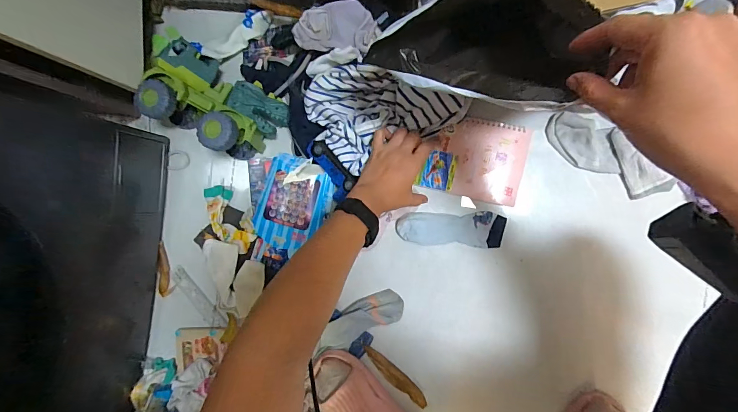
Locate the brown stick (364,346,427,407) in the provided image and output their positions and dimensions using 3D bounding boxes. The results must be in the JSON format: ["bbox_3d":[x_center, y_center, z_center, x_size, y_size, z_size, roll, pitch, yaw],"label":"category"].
[{"bbox_3d":[0.044,0.290,0.601,0.132,0.009,0.026,38,93,11],"label":"brown stick"}]

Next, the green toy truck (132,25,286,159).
[{"bbox_3d":[-0.249,-0.166,0.583,0.222,0.100,0.133,27,93,5],"label":"green toy truck"}]

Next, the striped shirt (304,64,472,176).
[{"bbox_3d":[0.020,-0.166,0.569,0.218,0.050,0.160,-29,87,5],"label":"striped shirt"}]

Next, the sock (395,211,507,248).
[{"bbox_3d":[0.135,0.038,0.586,0.172,0.009,0.056,2,91,6],"label":"sock"}]

